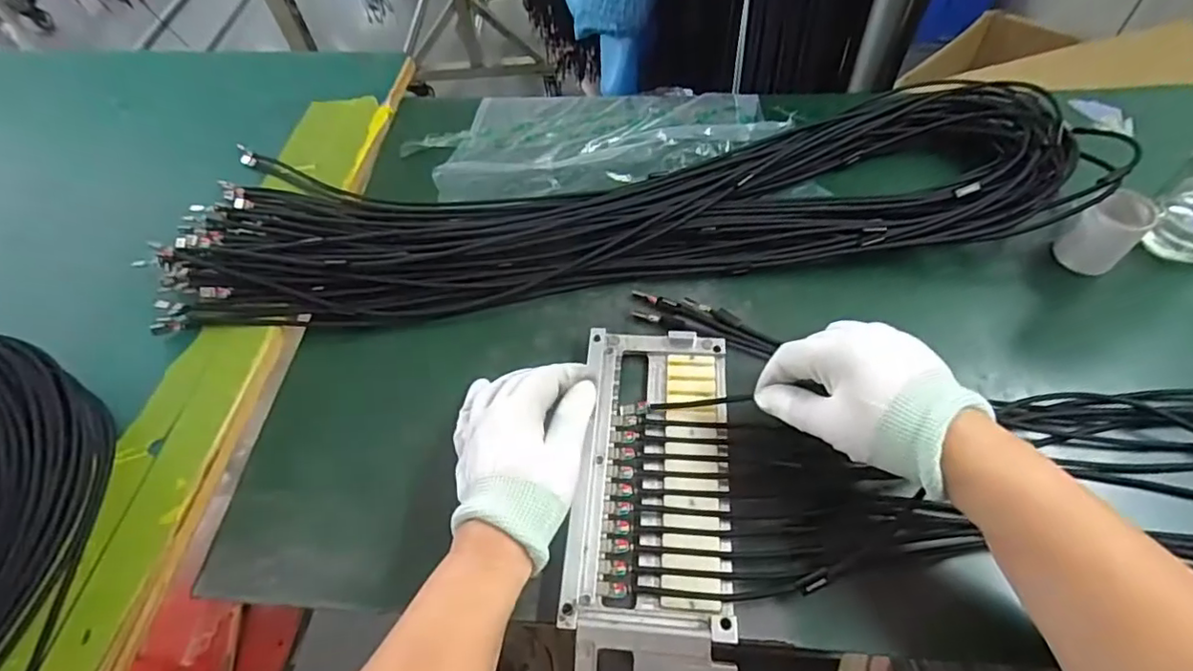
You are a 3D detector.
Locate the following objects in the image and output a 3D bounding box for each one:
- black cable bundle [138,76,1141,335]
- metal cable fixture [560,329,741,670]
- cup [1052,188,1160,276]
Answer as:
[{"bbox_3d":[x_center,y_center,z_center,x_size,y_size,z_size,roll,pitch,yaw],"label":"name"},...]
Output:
[{"bbox_3d":[0.026,-0.120,0.495,0.753,0.041,0.183,-7,56,1],"label":"black cable bundle"},{"bbox_3d":[0.035,0.170,0.345,0.097,0.048,0.381,0,64,5],"label":"metal cable fixture"},{"bbox_3d":[0.383,-0.077,0.442,0.042,0.051,0.039,-2,56,4],"label":"cup"}]

